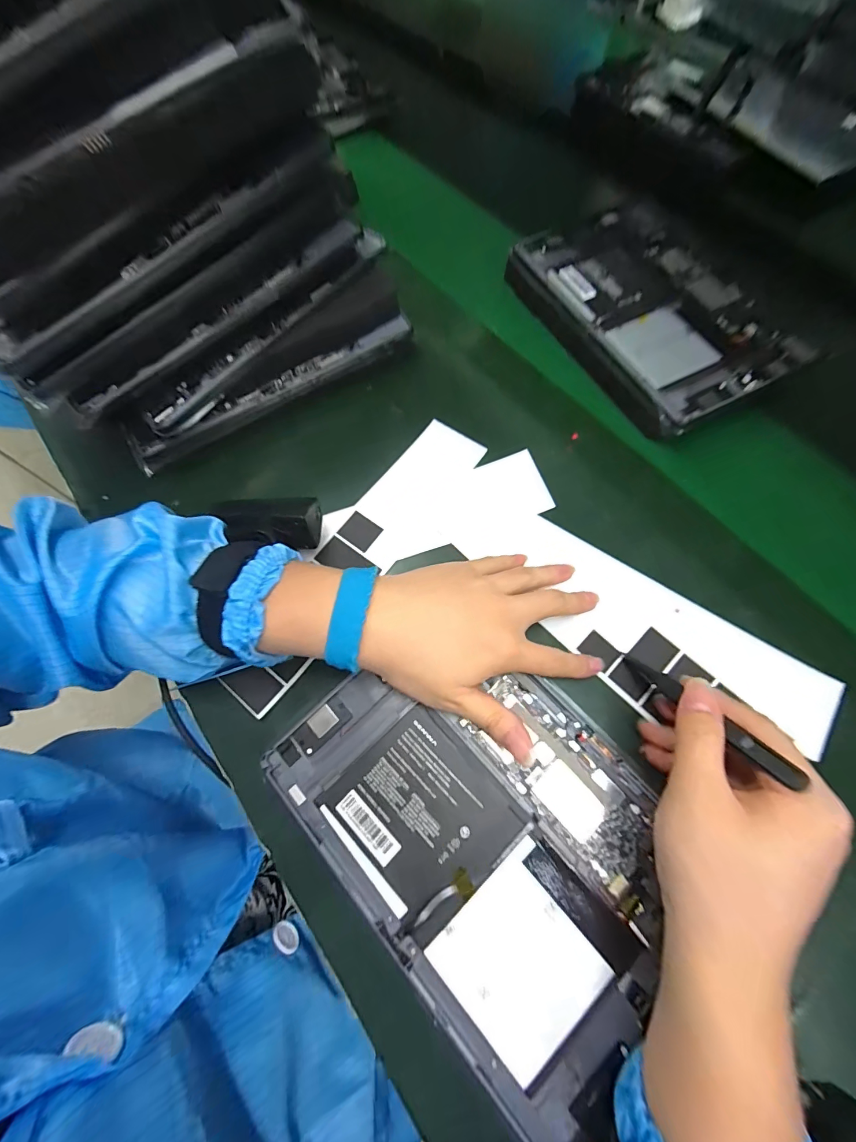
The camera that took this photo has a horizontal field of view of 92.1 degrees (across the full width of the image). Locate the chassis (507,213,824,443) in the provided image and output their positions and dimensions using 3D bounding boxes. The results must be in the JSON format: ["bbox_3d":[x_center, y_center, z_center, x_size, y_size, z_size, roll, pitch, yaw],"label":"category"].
[{"bbox_3d":[0.206,-0.248,0.393,0.169,0.026,0.256,-26,71,-9],"label":"chassis"}]

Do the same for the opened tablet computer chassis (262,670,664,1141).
[{"bbox_3d":[0.036,0.149,0.245,0.162,0.012,0.236,-41,74,-14],"label":"opened tablet computer chassis"}]

